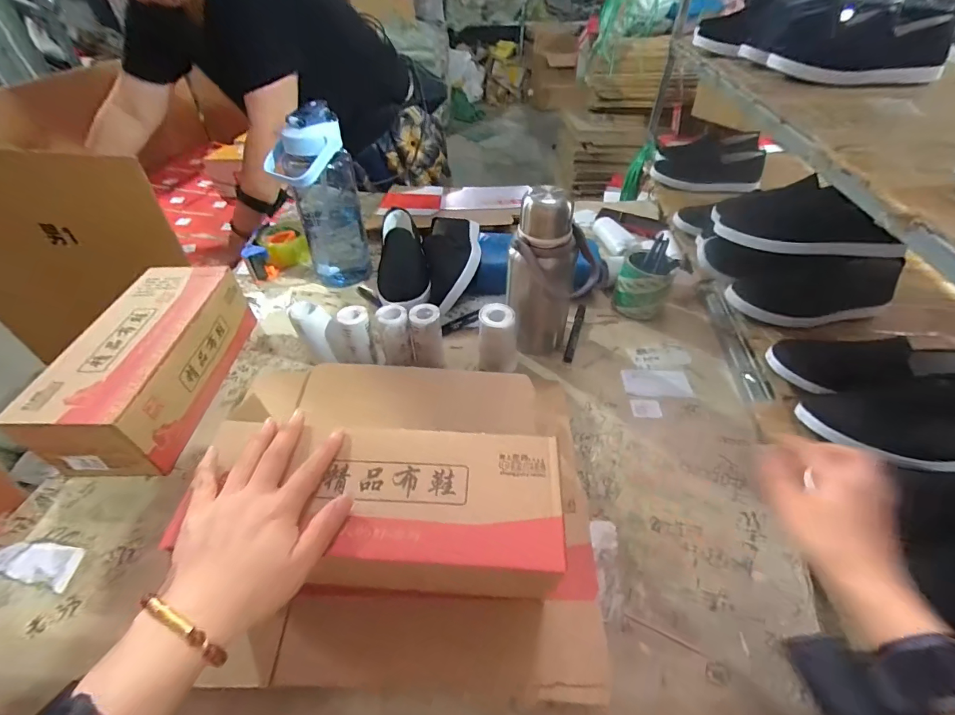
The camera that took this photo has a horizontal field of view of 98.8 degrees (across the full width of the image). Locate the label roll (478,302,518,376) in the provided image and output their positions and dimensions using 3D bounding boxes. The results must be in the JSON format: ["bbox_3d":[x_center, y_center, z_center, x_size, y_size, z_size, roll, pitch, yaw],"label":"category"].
[{"bbox_3d":[0.029,-0.023,0.597,0.061,0.101,0.048,4,45,4],"label":"label roll"}]

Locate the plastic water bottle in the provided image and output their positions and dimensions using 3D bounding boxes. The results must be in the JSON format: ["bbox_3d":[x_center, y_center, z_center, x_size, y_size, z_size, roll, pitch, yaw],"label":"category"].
[{"bbox_3d":[-0.261,-0.251,0.716,0.119,0.299,0.088,-35,54,-30],"label":"plastic water bottle"}]

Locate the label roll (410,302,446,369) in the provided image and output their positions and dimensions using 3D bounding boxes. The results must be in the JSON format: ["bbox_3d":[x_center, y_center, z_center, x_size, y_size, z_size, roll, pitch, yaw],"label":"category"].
[{"bbox_3d":[-0.072,-0.022,0.596,0.043,0.105,0.040,0,45,0],"label":"label roll"}]

